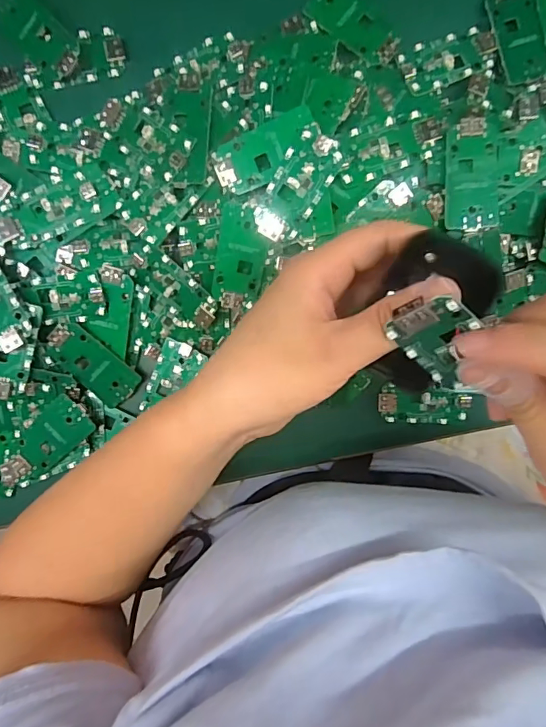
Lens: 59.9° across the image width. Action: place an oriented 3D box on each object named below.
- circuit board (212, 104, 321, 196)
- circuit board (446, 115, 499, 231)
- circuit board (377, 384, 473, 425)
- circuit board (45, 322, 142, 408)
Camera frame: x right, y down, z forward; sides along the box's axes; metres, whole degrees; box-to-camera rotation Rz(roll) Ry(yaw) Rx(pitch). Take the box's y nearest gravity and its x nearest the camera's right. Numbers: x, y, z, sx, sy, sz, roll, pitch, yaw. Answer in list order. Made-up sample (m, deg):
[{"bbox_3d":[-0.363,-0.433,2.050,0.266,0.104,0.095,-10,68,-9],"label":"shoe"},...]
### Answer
[{"bbox_3d":[-0.004,-0.124,0.277,0.063,0.005,0.030,-26,101,6],"label":"circuit board"},{"bbox_3d":[0.120,-0.114,0.285,0.031,0.004,0.064,-6,99,2],"label":"circuit board"},{"bbox_3d":[0.106,0.030,0.331,0.063,0.004,0.026,4,97,-2],"label":"circuit board"},{"bbox_3d":[-0.120,0.000,0.314,0.030,0.006,0.062,-43,96,4],"label":"circuit board"}]

